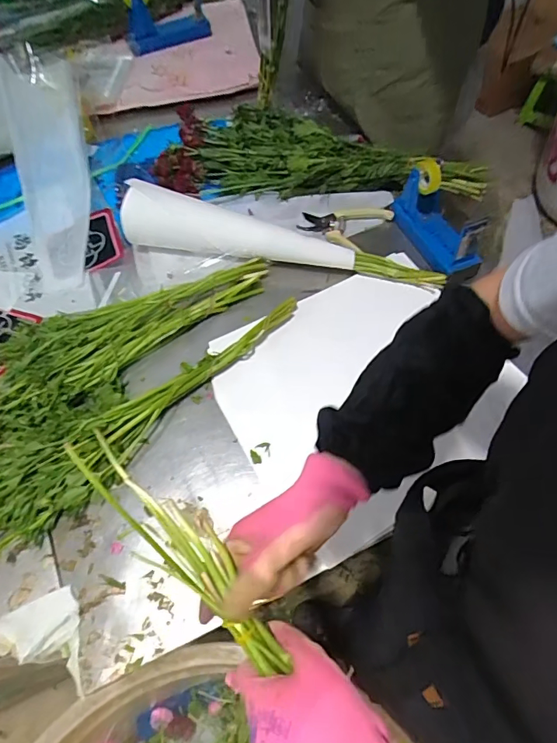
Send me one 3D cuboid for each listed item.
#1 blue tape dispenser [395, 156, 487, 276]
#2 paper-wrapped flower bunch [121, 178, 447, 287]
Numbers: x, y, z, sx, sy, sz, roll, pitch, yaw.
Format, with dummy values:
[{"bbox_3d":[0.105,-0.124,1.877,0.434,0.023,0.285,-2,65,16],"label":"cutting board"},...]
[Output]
[{"bbox_3d":[0.270,-0.263,0.781,0.074,0.101,0.193,-17,62,-5],"label":"blue tape dispenser"},{"bbox_3d":[0.000,-0.239,0.785,0.544,0.088,0.086,9,63,8],"label":"paper-wrapped flower bunch"}]

